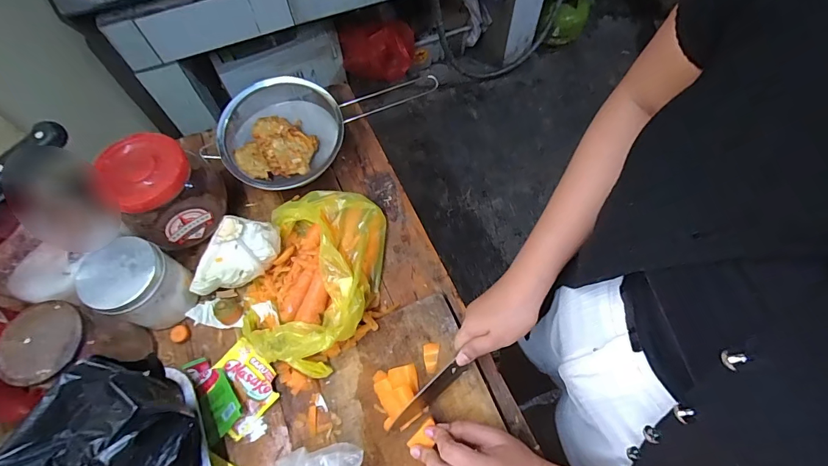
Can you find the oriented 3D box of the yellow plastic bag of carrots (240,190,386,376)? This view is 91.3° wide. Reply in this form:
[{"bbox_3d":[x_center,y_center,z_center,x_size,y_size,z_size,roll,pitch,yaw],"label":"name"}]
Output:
[{"bbox_3d":[-0.131,0.051,0.526,0.172,0.063,0.243,9,64,7],"label":"yellow plastic bag of carrots"}]

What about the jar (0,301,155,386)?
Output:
[{"bbox_3d":[-0.371,0.132,0.454,0.083,0.125,0.076,-1,63,2],"label":"jar"}]

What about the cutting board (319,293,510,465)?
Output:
[{"bbox_3d":[0.008,0.225,0.453,0.174,0.013,0.283,-21,64,-8],"label":"cutting board"}]

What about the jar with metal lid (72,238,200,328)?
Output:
[{"bbox_3d":[-0.338,0.060,0.497,0.104,0.092,0.087,26,67,14],"label":"jar with metal lid"}]

